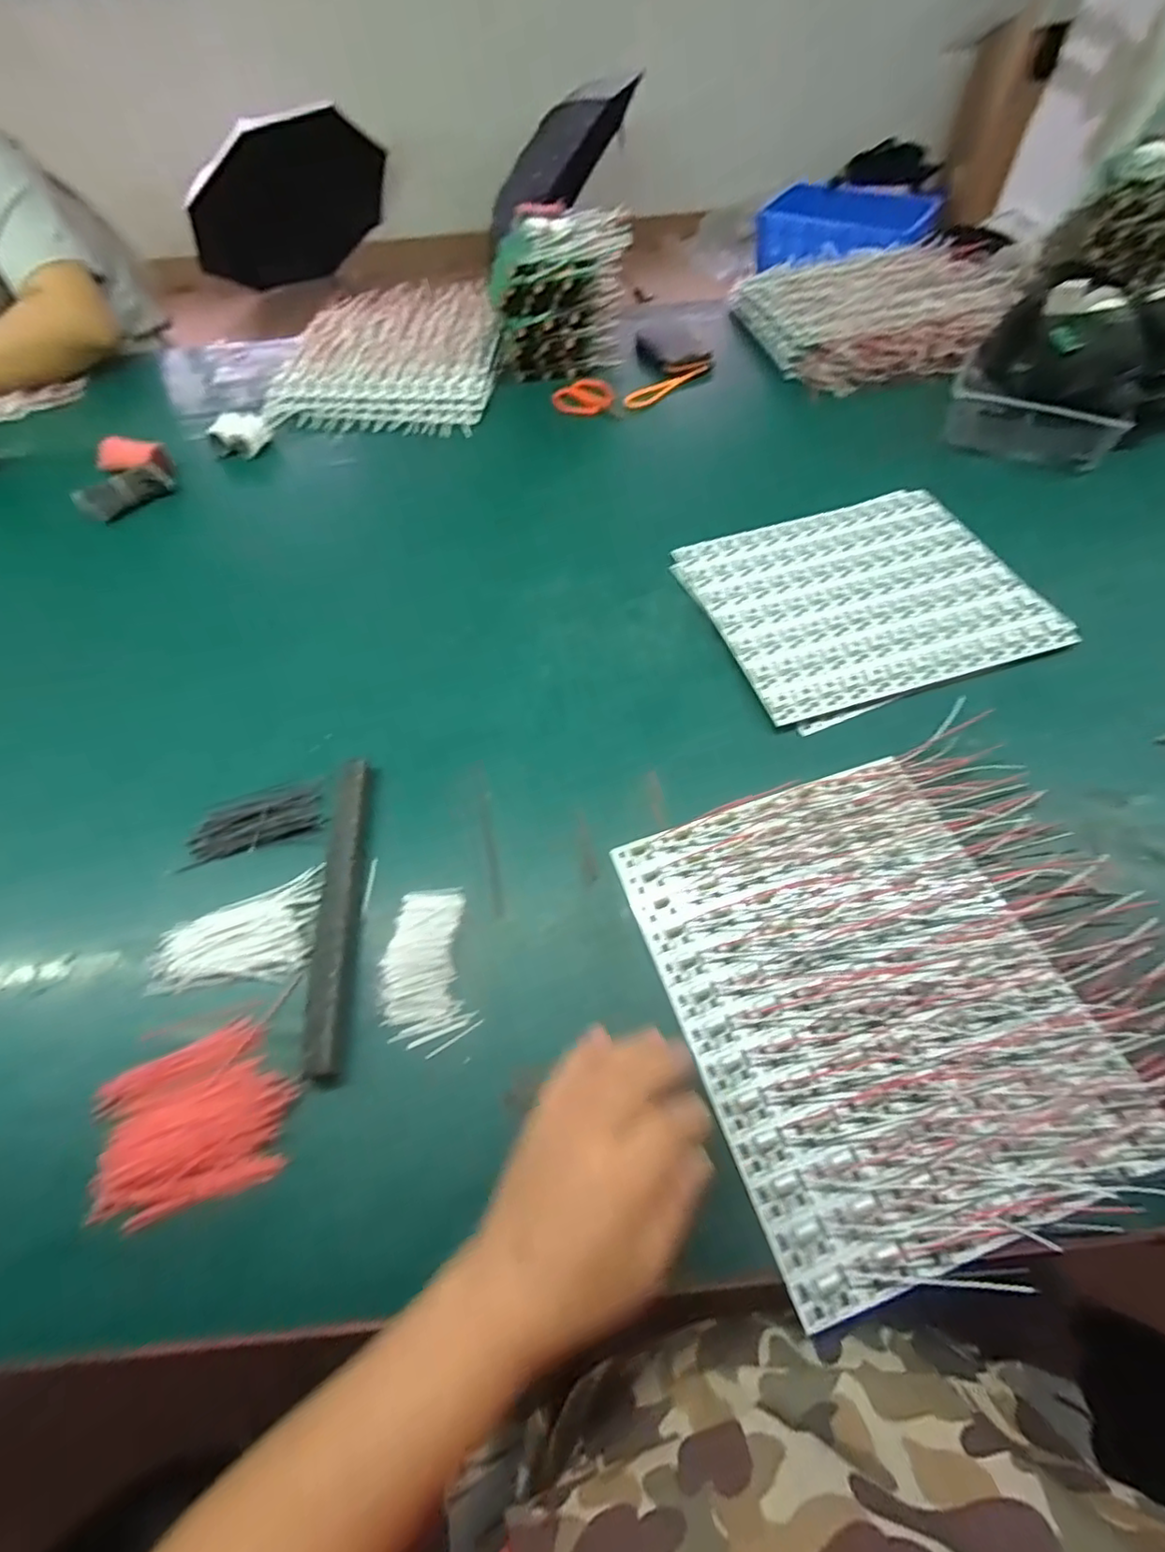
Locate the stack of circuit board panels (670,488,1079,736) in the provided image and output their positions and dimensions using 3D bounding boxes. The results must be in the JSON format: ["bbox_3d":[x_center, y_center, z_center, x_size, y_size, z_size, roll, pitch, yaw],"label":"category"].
[{"bbox_3d":[0.265,-0.177,0.580,0.286,0.009,0.241,-18,58,-7],"label":"stack of circuit board panels"}]

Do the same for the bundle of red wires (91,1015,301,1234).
[{"bbox_3d":[-0.237,0.211,0.379,0.113,0.020,0.093,-18,58,-7],"label":"bundle of red wires"}]

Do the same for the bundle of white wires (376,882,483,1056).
[{"bbox_3d":[-0.108,0.128,0.417,0.059,0.015,0.108,-13,57,-4],"label":"bundle of white wires"}]

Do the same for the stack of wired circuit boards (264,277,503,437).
[{"bbox_3d":[-0.279,-0.641,0.924,0.316,0.047,0.394,1,58,4],"label":"stack of wired circuit boards"}]

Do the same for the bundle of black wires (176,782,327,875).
[{"bbox_3d":[-0.260,0.034,0.490,0.102,0.016,0.057,-13,57,-4],"label":"bundle of black wires"}]

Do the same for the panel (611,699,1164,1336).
[{"bbox_3d":[0.221,0.117,0.402,0.318,0.013,0.287,-18,58,-7],"label":"panel"}]

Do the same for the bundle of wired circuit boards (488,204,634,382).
[{"bbox_3d":[-0.023,-0.637,0.822,0.161,0.149,0.127,5,58,7],"label":"bundle of wired circuit boards"}]

